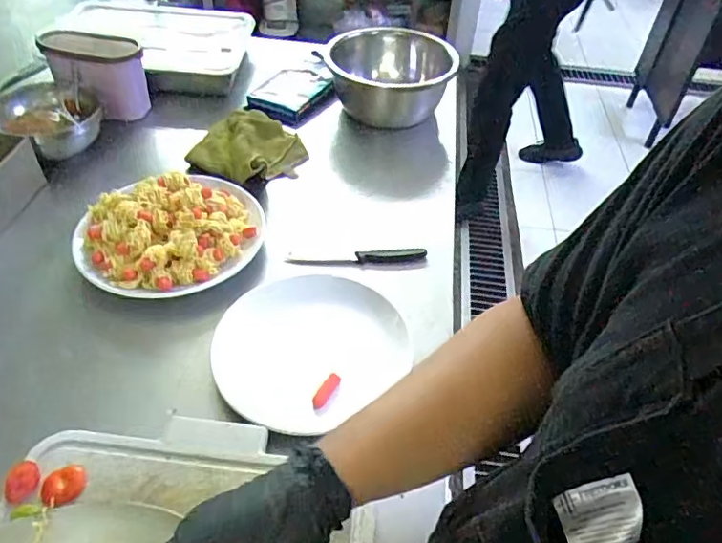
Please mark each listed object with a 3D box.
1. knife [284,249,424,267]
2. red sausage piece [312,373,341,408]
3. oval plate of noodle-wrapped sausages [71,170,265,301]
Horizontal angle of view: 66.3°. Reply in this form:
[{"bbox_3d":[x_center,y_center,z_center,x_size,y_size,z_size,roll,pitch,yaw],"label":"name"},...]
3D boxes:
[{"bbox_3d":[-0.005,-0.022,0.805,0.199,0.019,0.029,-2,45,-7],"label":"knife"},{"bbox_3d":[-0.039,0.136,0.632,0.014,0.011,0.048,22,48,17],"label":"red sausage piece"},{"bbox_3d":[-0.265,-0.068,0.780,0.262,0.045,0.226,-27,53,-27],"label":"oval plate of noodle-wrapped sausages"}]

